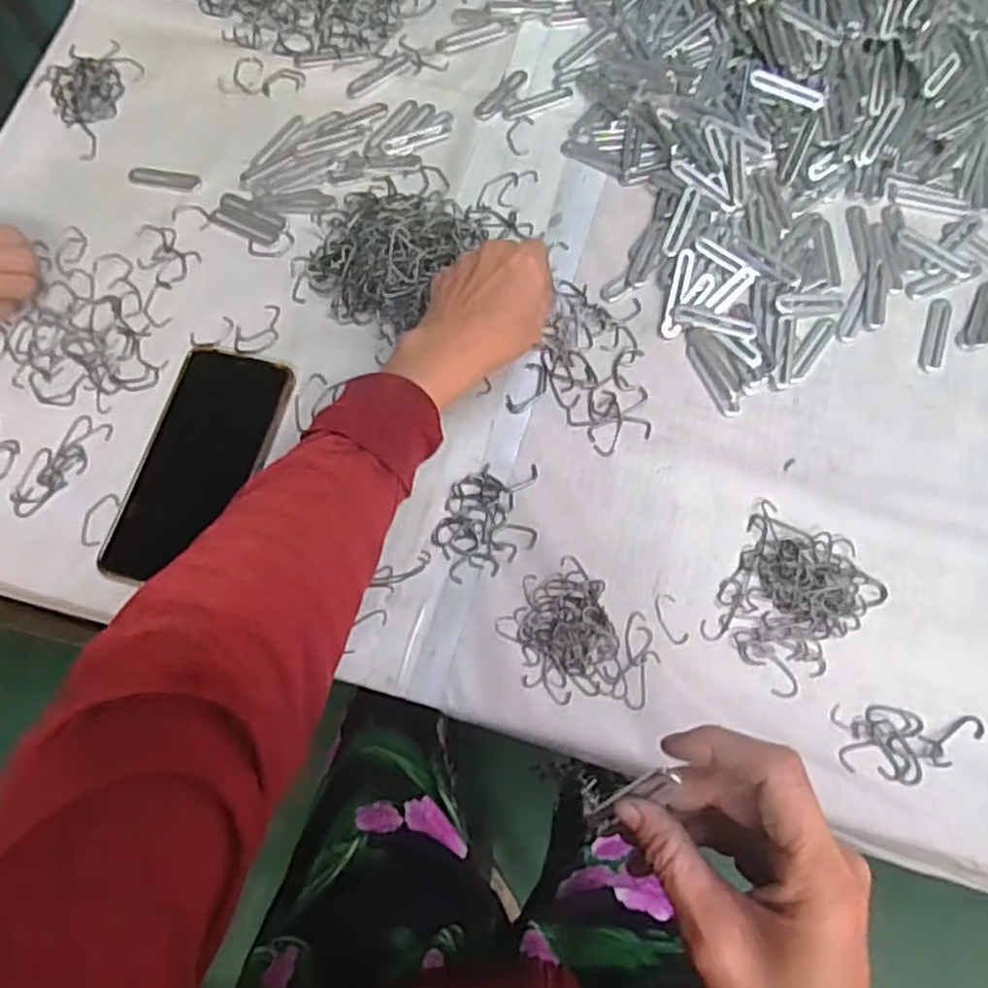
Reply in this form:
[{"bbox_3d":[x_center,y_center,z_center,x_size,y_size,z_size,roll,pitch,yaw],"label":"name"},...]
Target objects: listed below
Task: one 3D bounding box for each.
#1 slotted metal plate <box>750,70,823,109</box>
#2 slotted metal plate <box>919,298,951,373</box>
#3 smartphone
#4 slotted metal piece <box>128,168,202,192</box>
[{"bbox_3d":[0.223,-0.308,0.544,0.057,0.005,0.014,25,75,9],"label":"slotted metal plate"},{"bbox_3d":[0.312,-0.112,0.507,0.015,0.006,0.057,16,74,6],"label":"slotted metal plate"},{"bbox_3d":[-0.195,-0.021,0.482,0.083,0.016,0.165,13,74,5],"label":"smartphone"},{"bbox_3d":[-0.254,-0.244,0.554,0.058,0.004,0.017,9,73,4],"label":"slotted metal piece"}]

